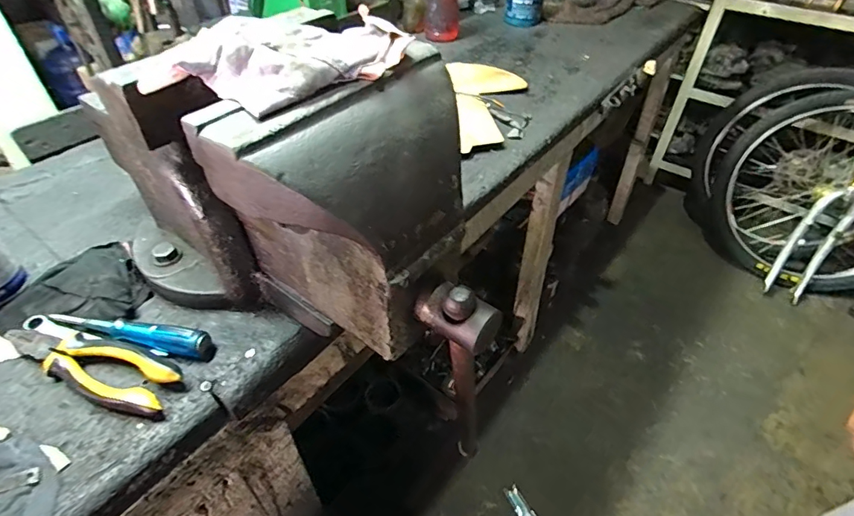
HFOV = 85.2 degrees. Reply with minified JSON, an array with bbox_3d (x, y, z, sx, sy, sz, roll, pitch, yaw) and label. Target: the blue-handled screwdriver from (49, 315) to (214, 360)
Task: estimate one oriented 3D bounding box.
[{"bbox_3d":[-0.312,0.076,0.479,0.181,0.026,0.023,8,45,8],"label":"blue-handled screwdriver"}]

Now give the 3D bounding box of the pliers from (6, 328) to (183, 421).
[{"bbox_3d":[-0.331,0.102,0.456,0.200,0.028,0.056,13,46,13],"label":"pliers"}]

